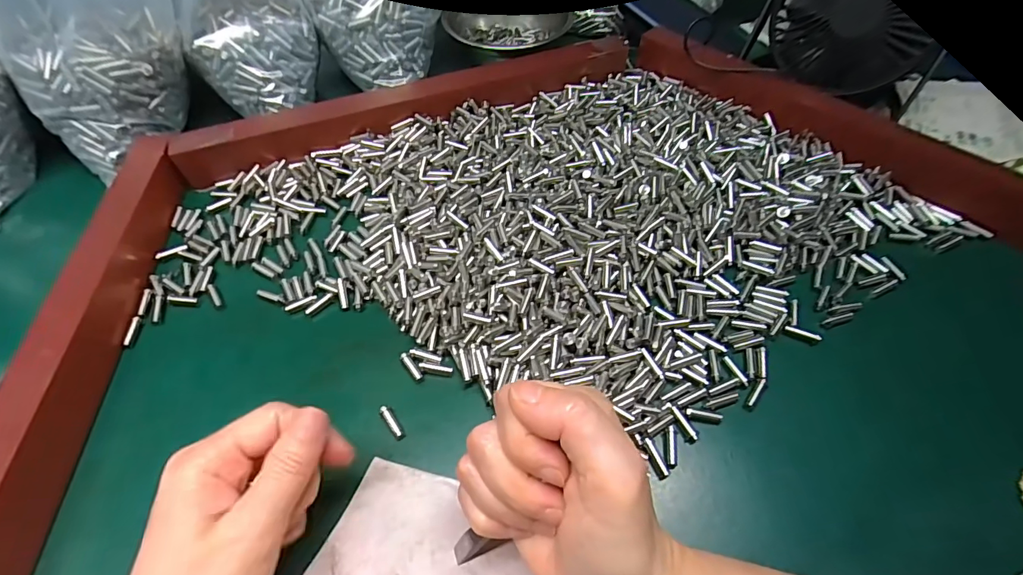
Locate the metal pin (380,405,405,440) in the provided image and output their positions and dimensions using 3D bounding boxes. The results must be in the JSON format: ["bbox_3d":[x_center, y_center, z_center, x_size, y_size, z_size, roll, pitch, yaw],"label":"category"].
[{"bbox_3d":[-0.068,0.077,0.269,0.006,0.006,0.021,-30,60,-17],"label":"metal pin"}]

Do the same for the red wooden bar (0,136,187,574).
[{"bbox_3d":[-0.254,0.054,0.264,0.026,0.046,0.378,-7,56,-3],"label":"red wooden bar"}]

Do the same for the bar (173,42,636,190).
[{"bbox_3d":[-0.084,-0.163,0.415,0.393,0.033,0.040,-20,57,-11],"label":"bar"}]

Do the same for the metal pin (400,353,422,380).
[{"bbox_3d":[-0.061,0.048,0.288,0.005,0.004,0.020,-35,61,-19],"label":"metal pin"}]

